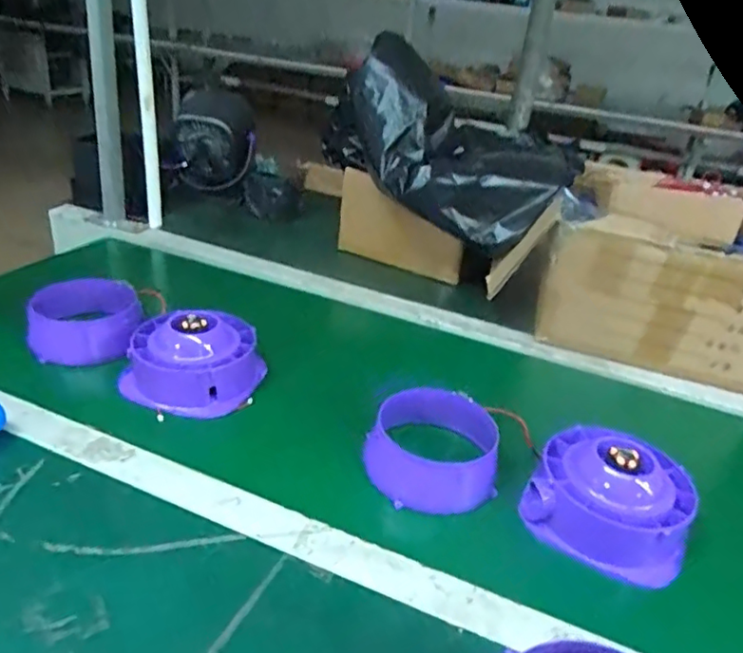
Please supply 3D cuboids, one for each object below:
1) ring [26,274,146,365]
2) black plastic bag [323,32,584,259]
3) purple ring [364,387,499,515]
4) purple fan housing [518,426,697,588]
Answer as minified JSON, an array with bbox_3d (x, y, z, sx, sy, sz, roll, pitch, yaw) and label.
[{"bbox_3d":[-0.333,-0.007,0.710,0.114,0.070,0.093,-4,30,-19],"label":"ring"},{"bbox_3d":[0.067,-0.238,0.875,0.366,0.211,0.154,44,40,13],"label":"black plastic bag"},{"bbox_3d":[0.056,0.115,0.574,0.118,0.054,0.115,5,28,-3],"label":"purple ring"},{"bbox_3d":[0.214,0.149,0.534,0.128,0.082,0.102,22,32,26],"label":"purple fan housing"}]

